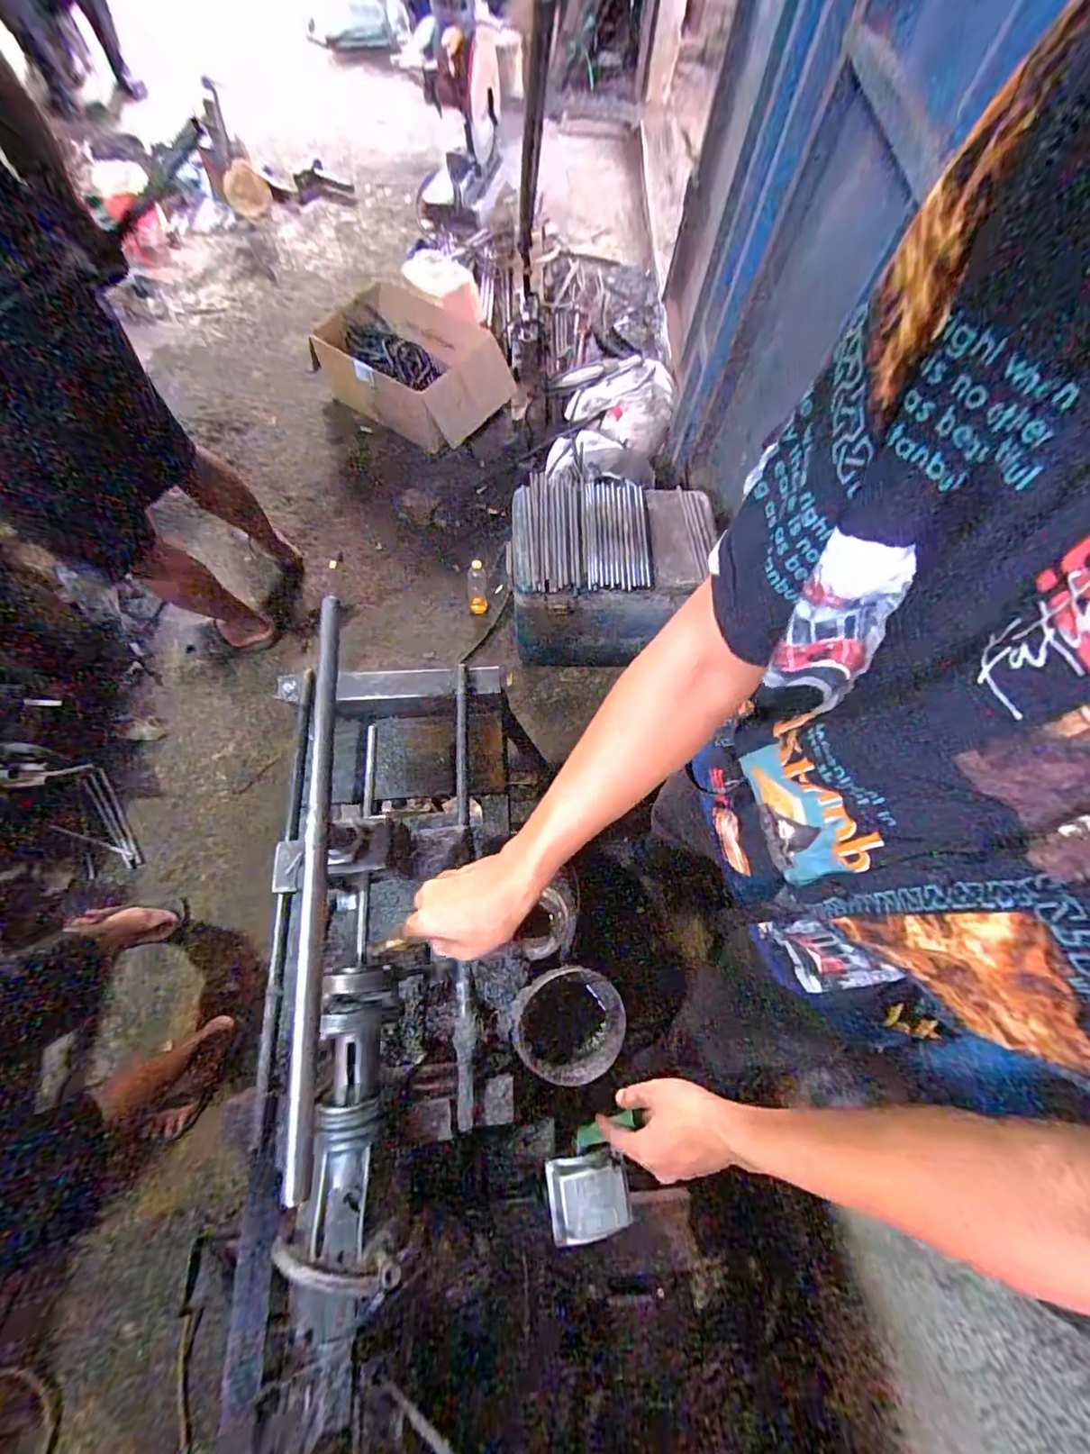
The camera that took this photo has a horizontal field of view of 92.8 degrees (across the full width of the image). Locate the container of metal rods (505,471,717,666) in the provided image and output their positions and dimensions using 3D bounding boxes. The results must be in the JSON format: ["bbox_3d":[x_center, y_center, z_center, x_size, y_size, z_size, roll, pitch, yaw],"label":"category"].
[{"bbox_3d":[0.167,-0.397,1.360,0.488,0.325,0.361,-1,70,-2],"label":"container of metal rods"}]

